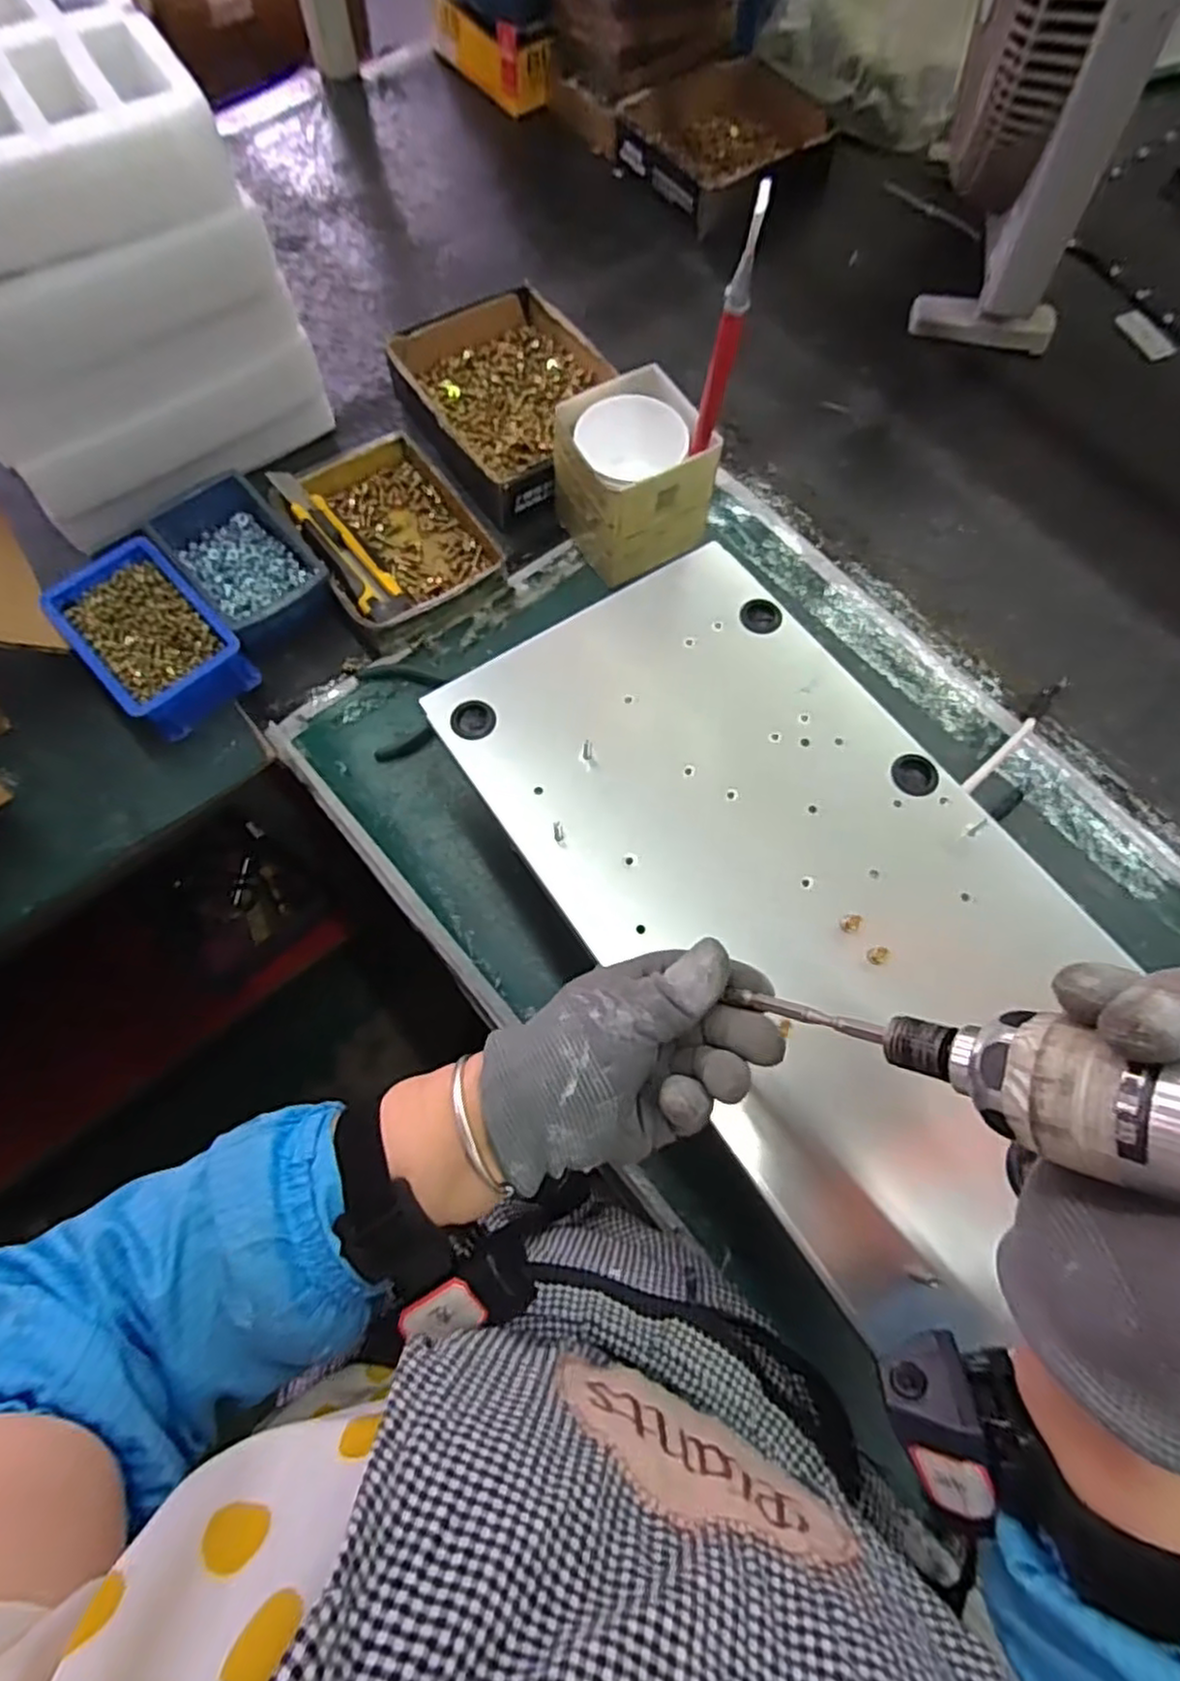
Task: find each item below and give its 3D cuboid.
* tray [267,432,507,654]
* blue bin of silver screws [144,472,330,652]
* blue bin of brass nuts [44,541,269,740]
[{"bbox_3d":[-0.175,-0.273,0.629,0.145,0.045,0.180,-29,75,-11],"label":"tray"},{"bbox_3d":[-0.304,-0.242,0.621,0.098,0.045,0.162,-42,77,-14],"label":"blue bin of silver screws"},{"bbox_3d":[-0.365,-0.169,0.589,0.101,0.055,0.151,-41,77,-14],"label":"blue bin of brass nuts"}]

